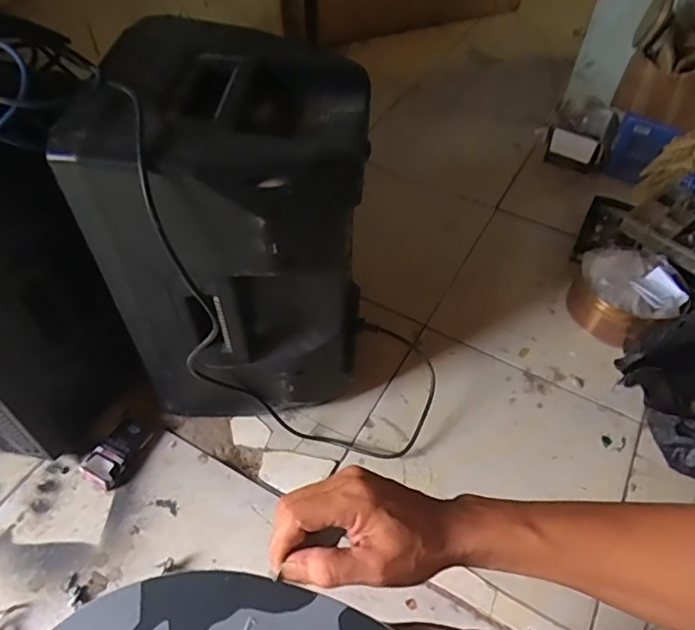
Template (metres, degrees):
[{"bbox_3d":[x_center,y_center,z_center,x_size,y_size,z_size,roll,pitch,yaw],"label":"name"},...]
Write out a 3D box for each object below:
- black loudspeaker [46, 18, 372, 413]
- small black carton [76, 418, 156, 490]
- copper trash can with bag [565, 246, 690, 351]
[{"bbox_3d":[-0.129,-0.097,0.747,0.290,0.444,0.314,7,53,3],"label":"black loudspeaker"},{"bbox_3d":[-0.351,0.212,0.842,0.069,0.028,0.106,26,54,20],"label":"small black carton"},{"bbox_3d":[0.523,-0.033,1.027,0.186,0.116,0.165,-11,54,-10],"label":"copper trash can with bag"}]

